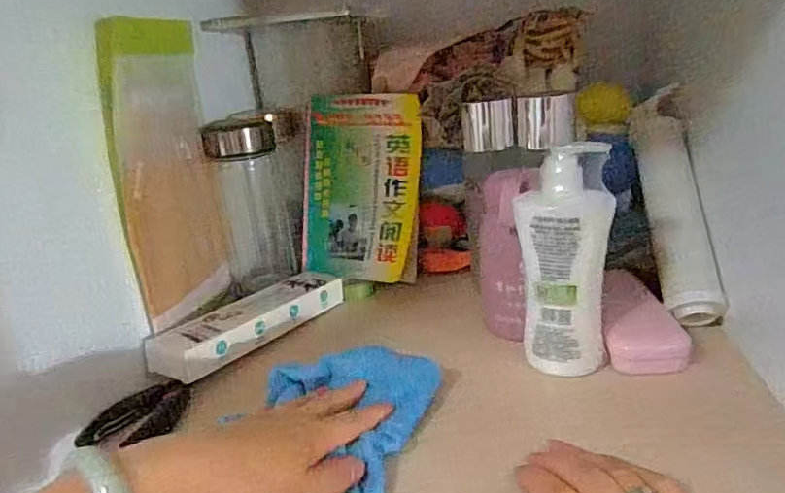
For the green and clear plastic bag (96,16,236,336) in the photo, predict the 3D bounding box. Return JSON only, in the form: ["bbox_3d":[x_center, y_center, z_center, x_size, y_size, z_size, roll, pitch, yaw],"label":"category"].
[{"bbox_3d":[-0.195,-0.066,0.490,0.016,0.258,0.143,-3,9,12],"label":"green and clear plastic bag"}]

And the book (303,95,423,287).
[{"bbox_3d":[-0.036,-0.063,0.593,0.132,0.192,0.018,6,6,24],"label":"book"}]

